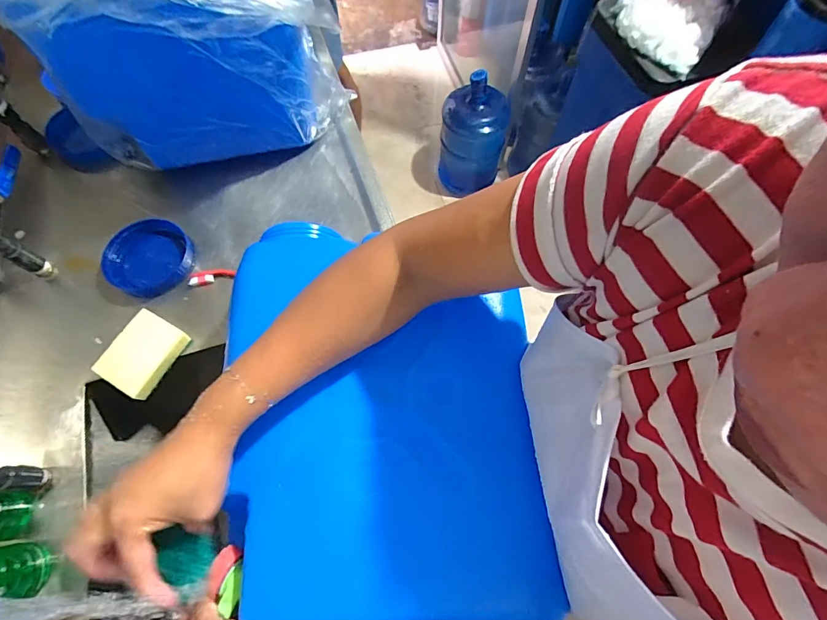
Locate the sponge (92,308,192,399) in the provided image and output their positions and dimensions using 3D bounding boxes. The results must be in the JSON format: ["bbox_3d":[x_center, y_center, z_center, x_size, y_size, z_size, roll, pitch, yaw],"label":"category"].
[{"bbox_3d":[-0.371,0.058,0.549,0.078,0.019,0.100,27,70,11],"label":"sponge"}]

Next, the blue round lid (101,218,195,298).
[{"bbox_3d":[-0.405,-0.080,0.620,0.117,0.016,0.123,3,75,-12],"label":"blue round lid"}]

